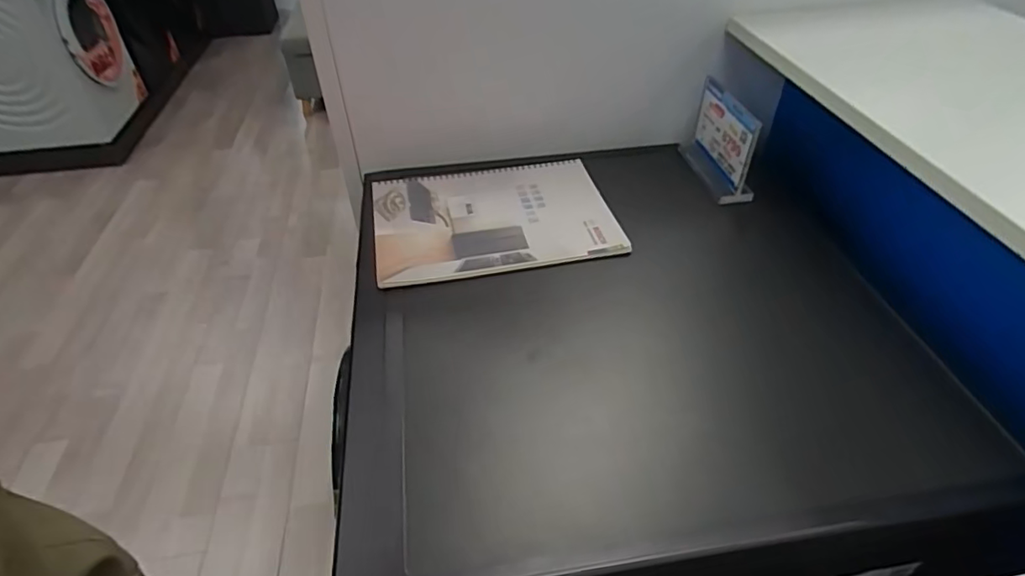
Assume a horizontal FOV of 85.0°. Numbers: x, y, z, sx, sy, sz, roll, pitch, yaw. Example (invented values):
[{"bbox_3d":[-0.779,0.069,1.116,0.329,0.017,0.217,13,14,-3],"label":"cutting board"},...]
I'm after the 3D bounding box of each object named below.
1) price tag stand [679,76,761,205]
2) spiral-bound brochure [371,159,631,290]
[{"bbox_3d":[0.280,-0.199,0.751,0.043,0.108,0.153,-5,43,-4],"label":"price tag stand"},{"bbox_3d":[-0.027,-0.095,0.715,0.289,0.011,0.209,-8,42,-8],"label":"spiral-bound brochure"}]

